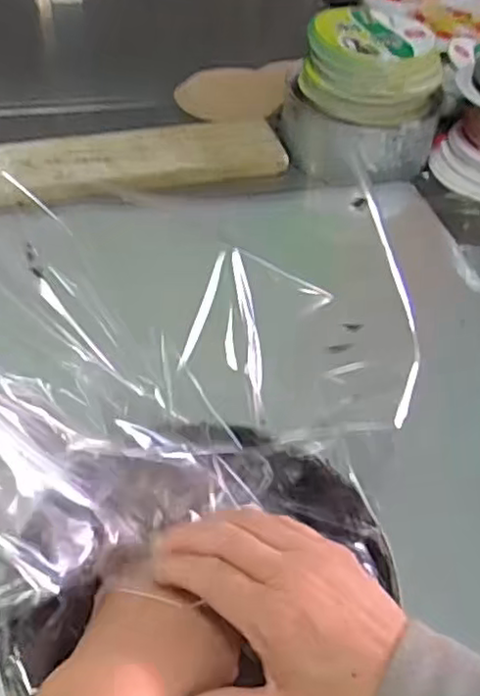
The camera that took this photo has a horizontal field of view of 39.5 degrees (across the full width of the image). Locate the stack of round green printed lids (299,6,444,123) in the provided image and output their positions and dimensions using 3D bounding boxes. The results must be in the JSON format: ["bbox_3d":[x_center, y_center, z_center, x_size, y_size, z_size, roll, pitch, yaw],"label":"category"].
[{"bbox_3d":[0.148,-0.315,0.746,0.149,0.057,0.148,13,49,7],"label":"stack of round green printed lids"}]

